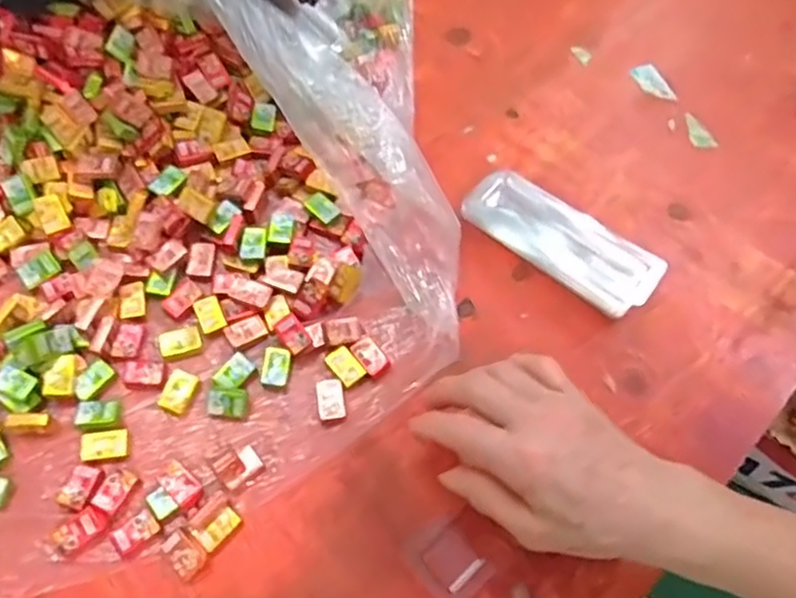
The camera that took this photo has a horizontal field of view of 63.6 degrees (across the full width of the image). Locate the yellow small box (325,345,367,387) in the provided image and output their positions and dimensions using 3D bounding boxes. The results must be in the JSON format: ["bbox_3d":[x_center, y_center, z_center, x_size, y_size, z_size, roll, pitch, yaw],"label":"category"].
[{"bbox_3d":[-0.035,0.043,0.422,0.017,0.004,0.026,-36,71,-18],"label":"yellow small box"}]

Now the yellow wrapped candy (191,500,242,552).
[{"bbox_3d":[-0.105,0.132,0.374,0.016,0.011,0.026,41,69,15],"label":"yellow wrapped candy"}]

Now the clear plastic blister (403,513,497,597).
[{"bbox_3d":[0.030,0.152,0.376,0.036,0.011,0.046,-36,71,-18],"label":"clear plastic blister"}]

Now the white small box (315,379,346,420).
[{"bbox_3d":[-0.043,0.065,0.413,0.017,0.005,0.026,-9,65,-8],"label":"white small box"}]

